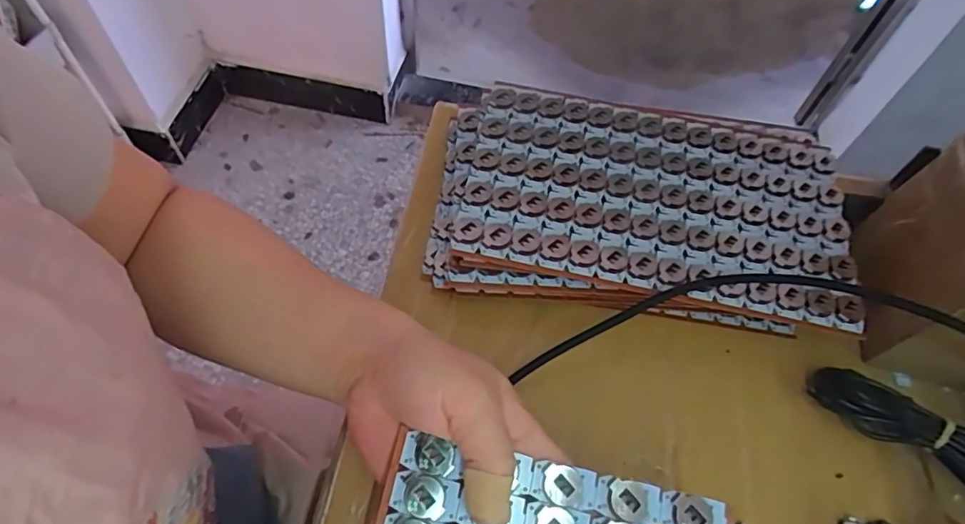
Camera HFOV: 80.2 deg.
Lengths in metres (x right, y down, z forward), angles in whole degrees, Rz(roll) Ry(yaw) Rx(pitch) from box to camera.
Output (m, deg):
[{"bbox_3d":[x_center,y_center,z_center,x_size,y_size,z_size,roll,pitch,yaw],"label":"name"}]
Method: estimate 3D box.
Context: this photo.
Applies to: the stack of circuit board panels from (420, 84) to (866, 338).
[{"bbox_3d":[0.102,-0.036,0.392,0.262,0.052,0.153,9,58,1],"label":"stack of circuit board panels"}]

